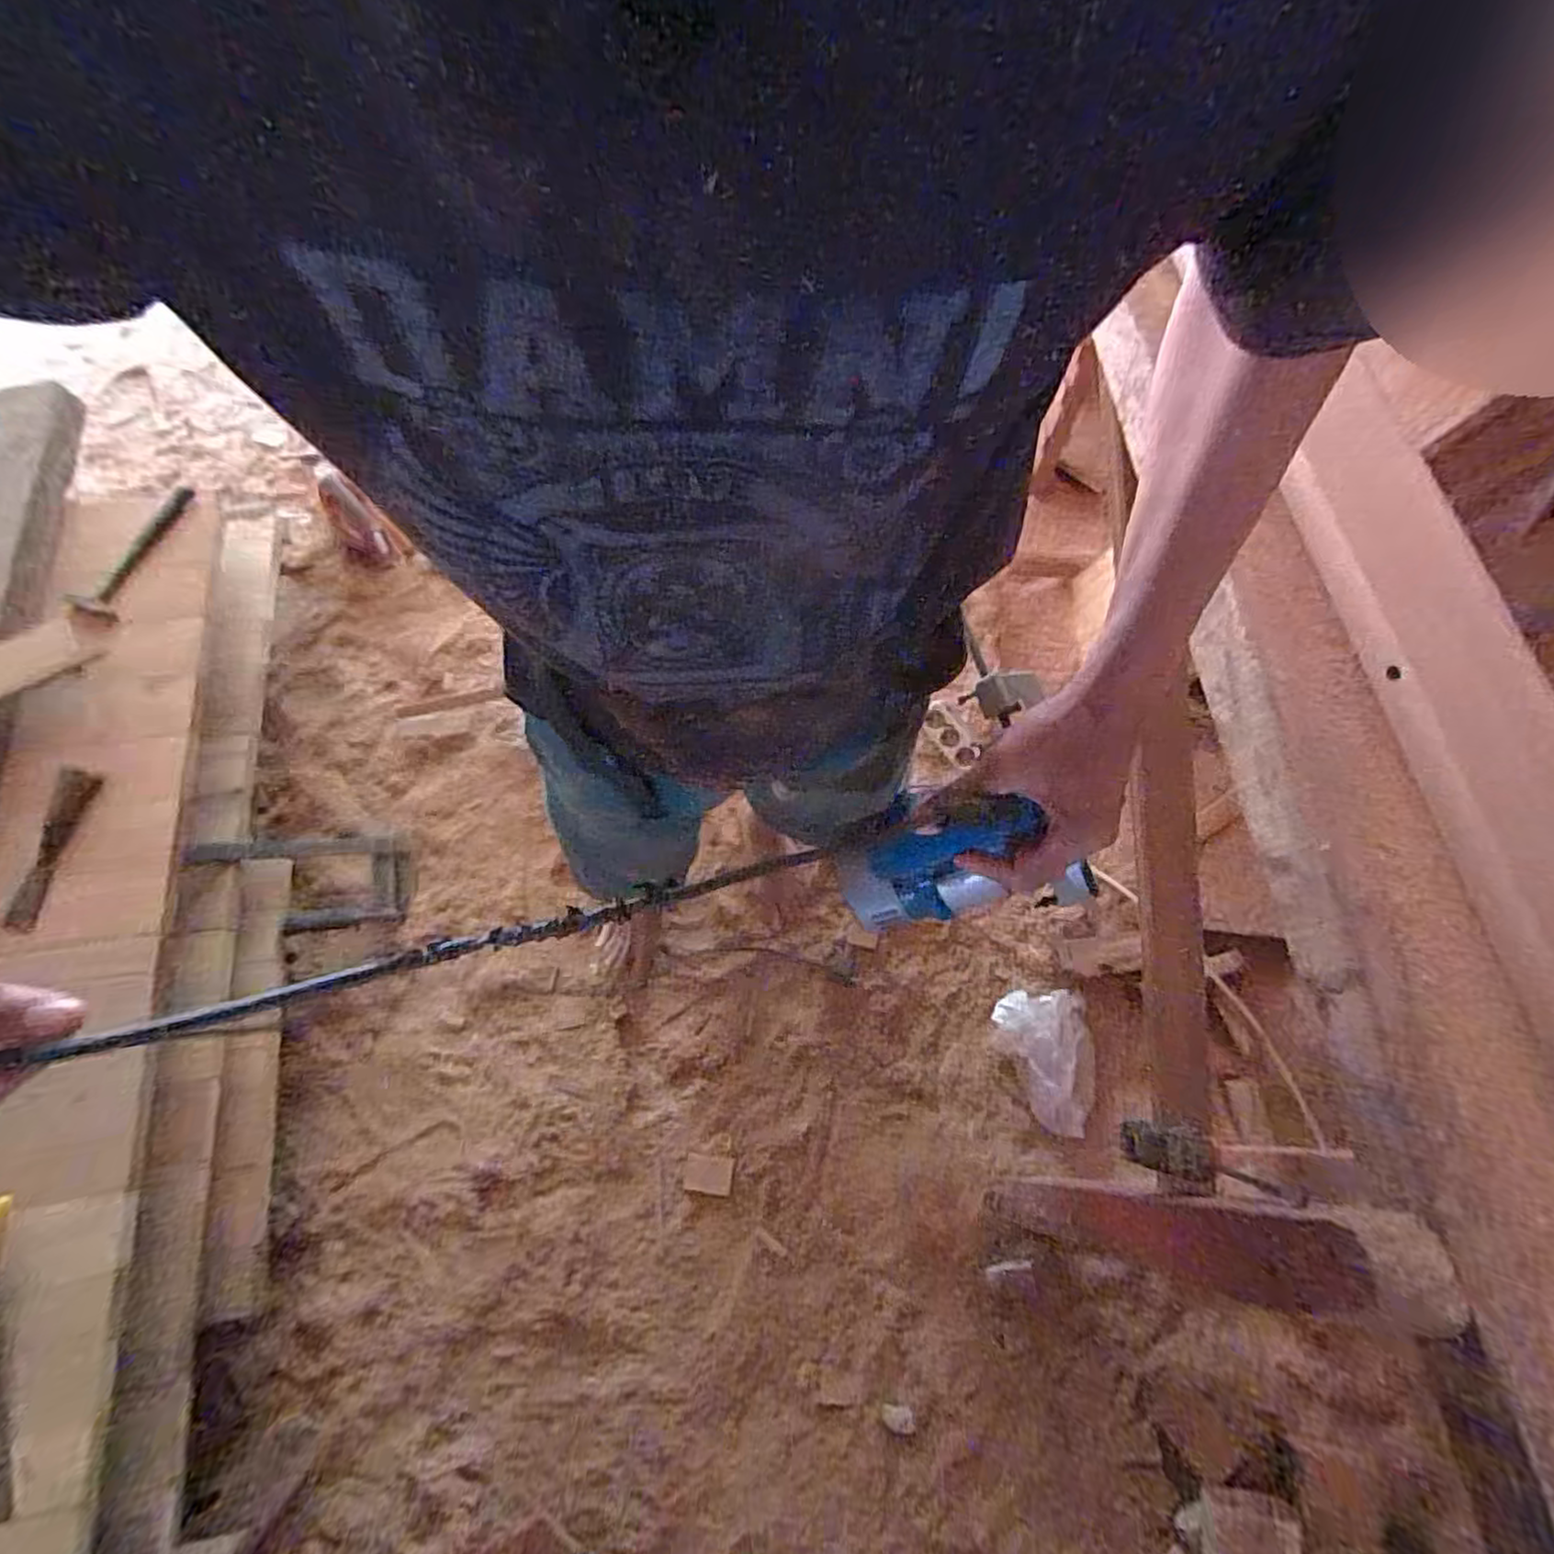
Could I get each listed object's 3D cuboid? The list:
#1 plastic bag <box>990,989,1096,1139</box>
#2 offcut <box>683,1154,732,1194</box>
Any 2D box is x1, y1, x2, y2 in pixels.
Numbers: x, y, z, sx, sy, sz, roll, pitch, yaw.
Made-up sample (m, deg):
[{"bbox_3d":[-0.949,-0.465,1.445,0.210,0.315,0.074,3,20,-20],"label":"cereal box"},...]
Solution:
[{"bbox_3d":[0.437,0.459,1.147,0.130,0.077,0.213,-6,73,0],"label":"plastic bag"},{"bbox_3d":[-0.105,0.605,1.077,0.070,0.006,0.049,7,73,4],"label":"offcut"}]

